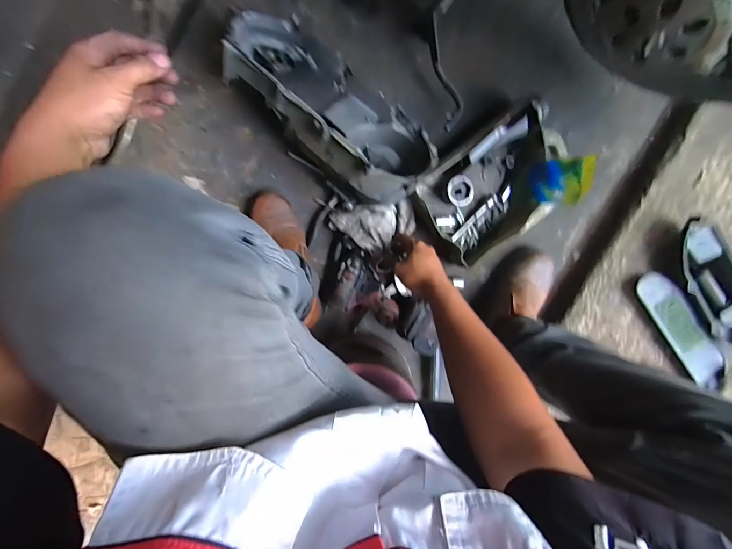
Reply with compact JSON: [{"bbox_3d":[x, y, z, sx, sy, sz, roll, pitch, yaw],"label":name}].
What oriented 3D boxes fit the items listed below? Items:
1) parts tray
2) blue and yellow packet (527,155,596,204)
[{"bbox_3d":[0.263,-0.183,0.655,0.280,0.091,0.196,-37,97,0],"label":"parts tray"},{"bbox_3d":[0.363,-0.176,0.606,0.106,0.016,0.079,9,101,39],"label":"blue and yellow packet"}]

